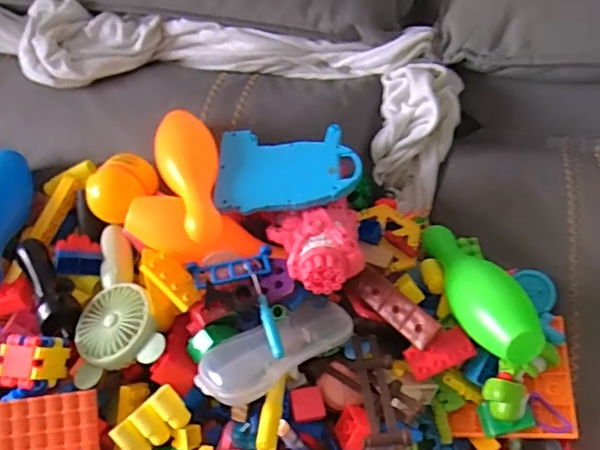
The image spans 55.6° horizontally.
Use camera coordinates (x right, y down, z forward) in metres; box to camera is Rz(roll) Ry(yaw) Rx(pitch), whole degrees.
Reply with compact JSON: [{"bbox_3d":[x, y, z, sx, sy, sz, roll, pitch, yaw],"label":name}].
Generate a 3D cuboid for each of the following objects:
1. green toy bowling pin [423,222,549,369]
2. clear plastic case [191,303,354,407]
[{"bbox_3d":[0.176,0.054,0.581,0.061,0.057,0.211,-6,27,-8],"label":"green toy bowling pin"},{"bbox_3d":[-0.024,0.121,0.559,0.161,0.029,0.057,-24,46,-28],"label":"clear plastic case"}]

